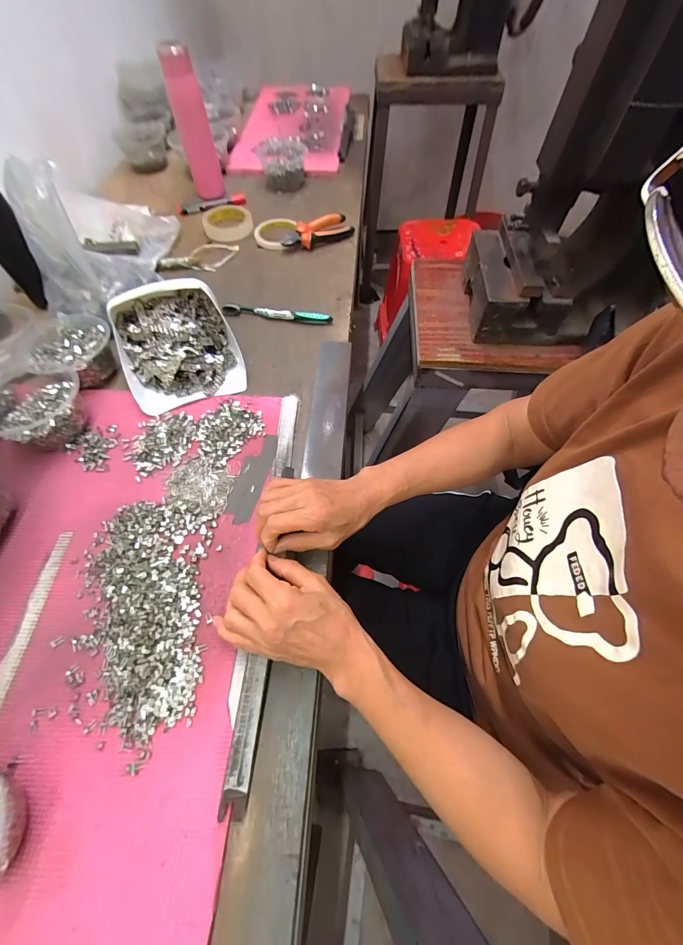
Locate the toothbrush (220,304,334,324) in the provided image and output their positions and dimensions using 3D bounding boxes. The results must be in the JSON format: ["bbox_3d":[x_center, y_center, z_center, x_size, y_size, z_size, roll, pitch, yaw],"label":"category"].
[{"bbox_3d":[-0.107,-0.262,0.570,0.181,0.016,0.017,9,61,6],"label":"toothbrush"}]

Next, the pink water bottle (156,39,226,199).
[{"bbox_3d":[-0.295,-0.689,0.706,0.065,0.234,0.047,-18,62,-9],"label":"pink water bottle"}]

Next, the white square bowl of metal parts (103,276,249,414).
[{"bbox_3d":[-0.232,-0.183,0.487,0.153,0.080,0.161,-20,62,-10],"label":"white square bowl of metal parts"}]

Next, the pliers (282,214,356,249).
[{"bbox_3d":[-0.046,-0.466,0.676,0.142,0.031,0.046,-30,64,-15],"label":"pliers"}]

